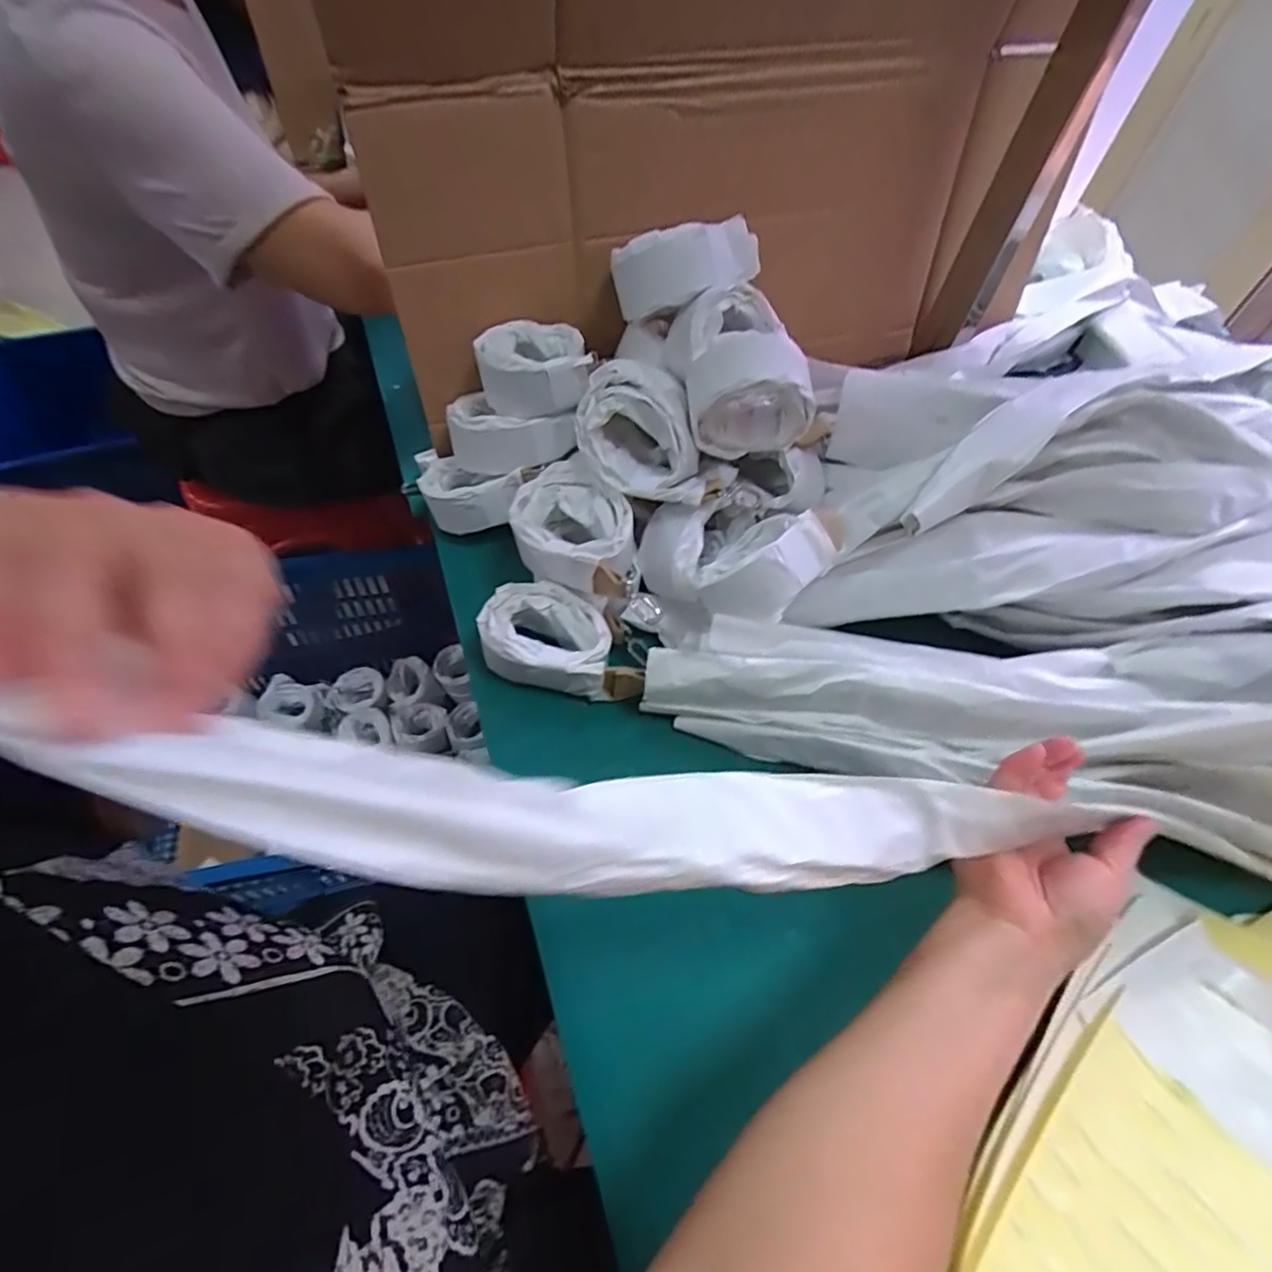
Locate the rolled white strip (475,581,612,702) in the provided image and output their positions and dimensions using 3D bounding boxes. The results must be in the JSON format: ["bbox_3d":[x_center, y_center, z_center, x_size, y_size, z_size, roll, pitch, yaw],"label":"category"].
[{"bbox_3d":[-0.070,0.002,0.511,0.104,0.048,0.077,14,55,4],"label":"rolled white strip"}]

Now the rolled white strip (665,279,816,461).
[{"bbox_3d":[0.086,-0.217,0.518,0.101,0.080,0.124,-4,56,-8],"label":"rolled white strip"}]

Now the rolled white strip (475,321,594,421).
[{"bbox_3d":[-0.092,-0.241,0.556,0.094,0.050,0.087,-4,56,-8],"label":"rolled white strip"}]

